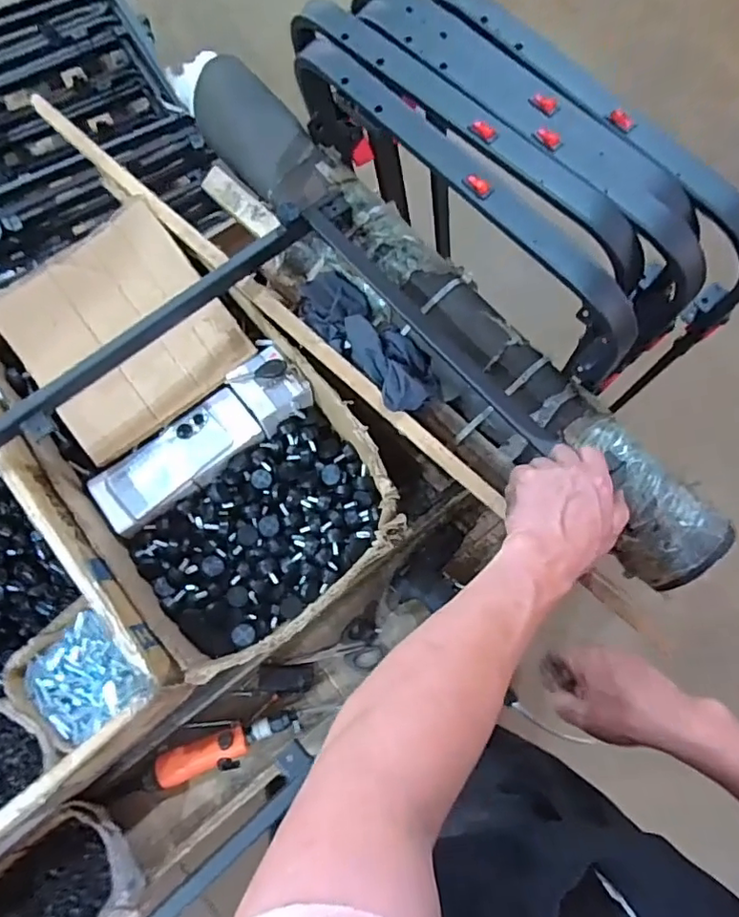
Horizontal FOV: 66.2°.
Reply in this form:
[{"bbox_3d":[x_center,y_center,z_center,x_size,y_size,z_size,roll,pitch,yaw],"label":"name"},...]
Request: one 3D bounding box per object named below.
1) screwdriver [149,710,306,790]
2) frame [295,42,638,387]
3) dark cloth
[{"bbox_3d":[-0.191,0.379,0.739,0.205,0.041,0.046,-17,74,-5],"label":"screwdriver"},{"bbox_3d":[0.081,-0.279,0.615,0.058,0.156,0.507,-40,78,-11],"label":"frame"},{"bbox_3d":[-0.006,-0.151,0.702,0.084,0.050,0.230,-37,77,-10],"label":"dark cloth"}]

